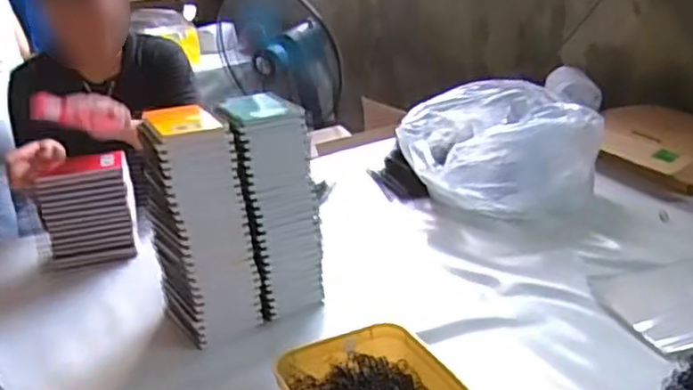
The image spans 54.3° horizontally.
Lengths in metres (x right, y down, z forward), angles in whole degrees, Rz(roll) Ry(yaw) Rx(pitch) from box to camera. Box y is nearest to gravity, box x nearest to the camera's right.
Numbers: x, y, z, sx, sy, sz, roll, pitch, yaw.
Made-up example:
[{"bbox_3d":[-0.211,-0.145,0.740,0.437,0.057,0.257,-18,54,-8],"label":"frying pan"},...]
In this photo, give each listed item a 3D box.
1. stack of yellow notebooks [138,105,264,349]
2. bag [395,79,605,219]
[{"bbox_3d":[-0.195,0.038,0.886,0.116,0.278,0.128,-12,21,-20],"label":"stack of yellow notebooks"},{"bbox_3d":[0.278,-0.079,1.247,0.346,0.180,0.294,3,21,21],"label":"bag"}]

